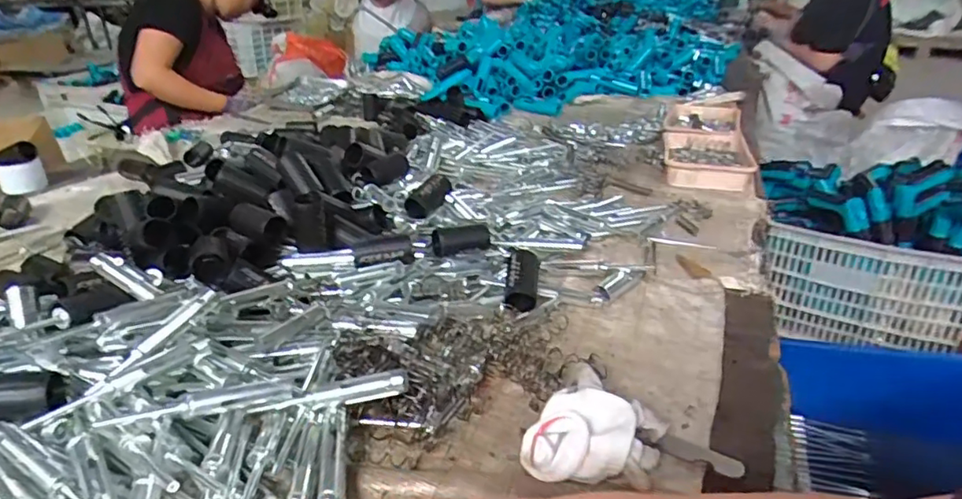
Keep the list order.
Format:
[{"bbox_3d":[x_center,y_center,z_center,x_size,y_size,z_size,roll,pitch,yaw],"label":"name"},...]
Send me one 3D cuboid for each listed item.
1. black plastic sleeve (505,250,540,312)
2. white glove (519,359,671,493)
[{"bbox_3d":[0.043,0.031,0.595,0.032,0.027,0.073,6,49,8],"label":"black plastic sleeve"},{"bbox_3d":[0.086,0.138,0.428,0.090,0.042,0.095,18,31,28],"label":"white glove"}]

